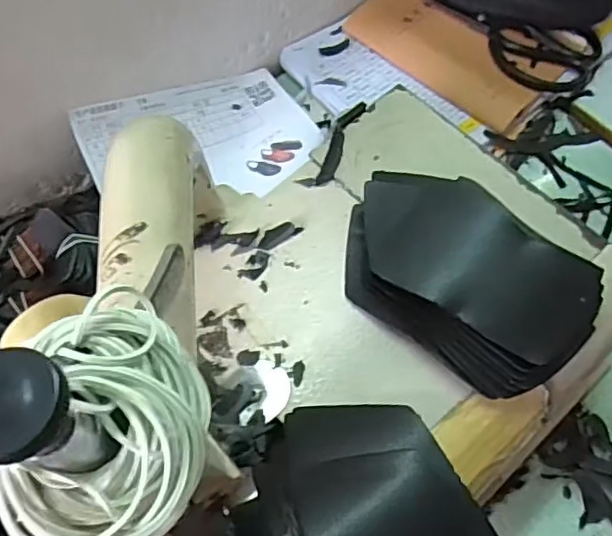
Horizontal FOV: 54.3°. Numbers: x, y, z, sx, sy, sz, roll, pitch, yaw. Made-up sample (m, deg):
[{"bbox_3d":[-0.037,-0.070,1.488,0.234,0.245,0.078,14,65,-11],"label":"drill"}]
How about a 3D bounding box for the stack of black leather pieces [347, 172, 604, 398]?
[{"bbox_3d":[0.090,0.001,0.347,0.149,0.031,0.099,38,73,16],"label":"stack of black leather pieces"}]

